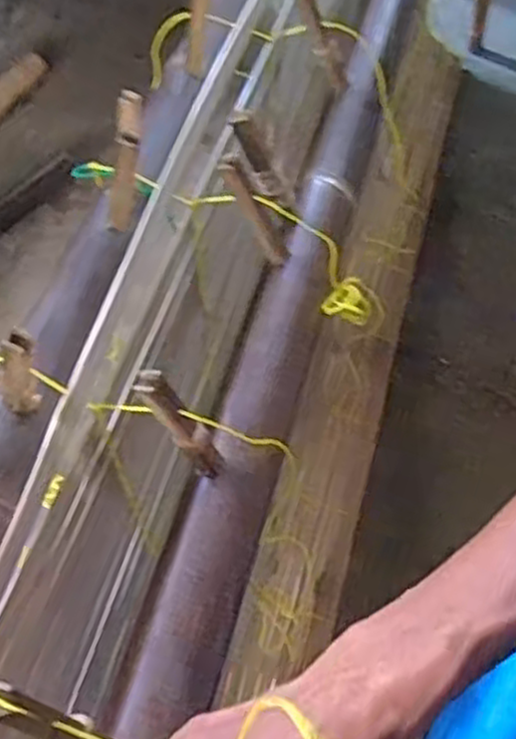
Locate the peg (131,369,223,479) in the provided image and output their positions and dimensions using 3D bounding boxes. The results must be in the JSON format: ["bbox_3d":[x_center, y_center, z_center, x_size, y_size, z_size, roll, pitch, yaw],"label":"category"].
[{"bbox_3d":[-0.038,0.029,0.390,0.016,0.081,0.014,6,53,33],"label":"peg"}]

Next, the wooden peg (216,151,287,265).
[{"bbox_3d":[-0.003,-0.098,0.474,0.015,0.087,0.011,-6,54,24],"label":"wooden peg"}]

